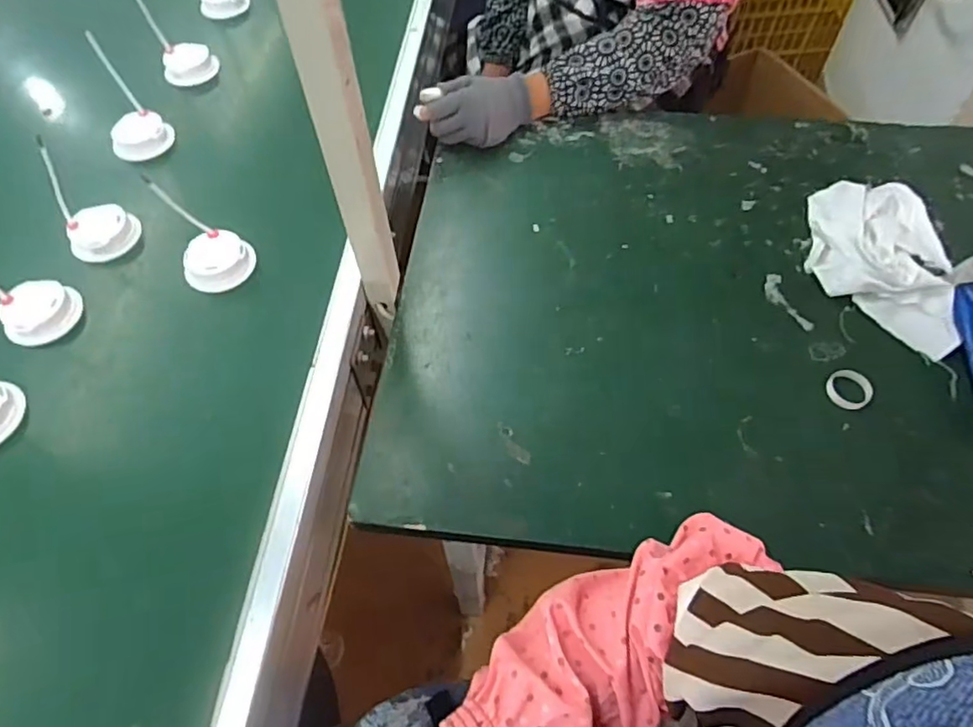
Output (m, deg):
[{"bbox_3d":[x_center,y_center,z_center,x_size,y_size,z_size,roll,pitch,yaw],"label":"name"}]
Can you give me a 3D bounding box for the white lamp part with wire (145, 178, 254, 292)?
[{"bbox_3d":[-0.288,-0.128,0.606,0.071,0.127,0.064,-34,63,-18],"label":"white lamp part with wire"}]

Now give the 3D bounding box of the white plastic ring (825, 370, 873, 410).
[{"bbox_3d":[0.344,0.025,0.571,0.039,0.007,0.039,-2,61,3],"label":"white plastic ring"}]

